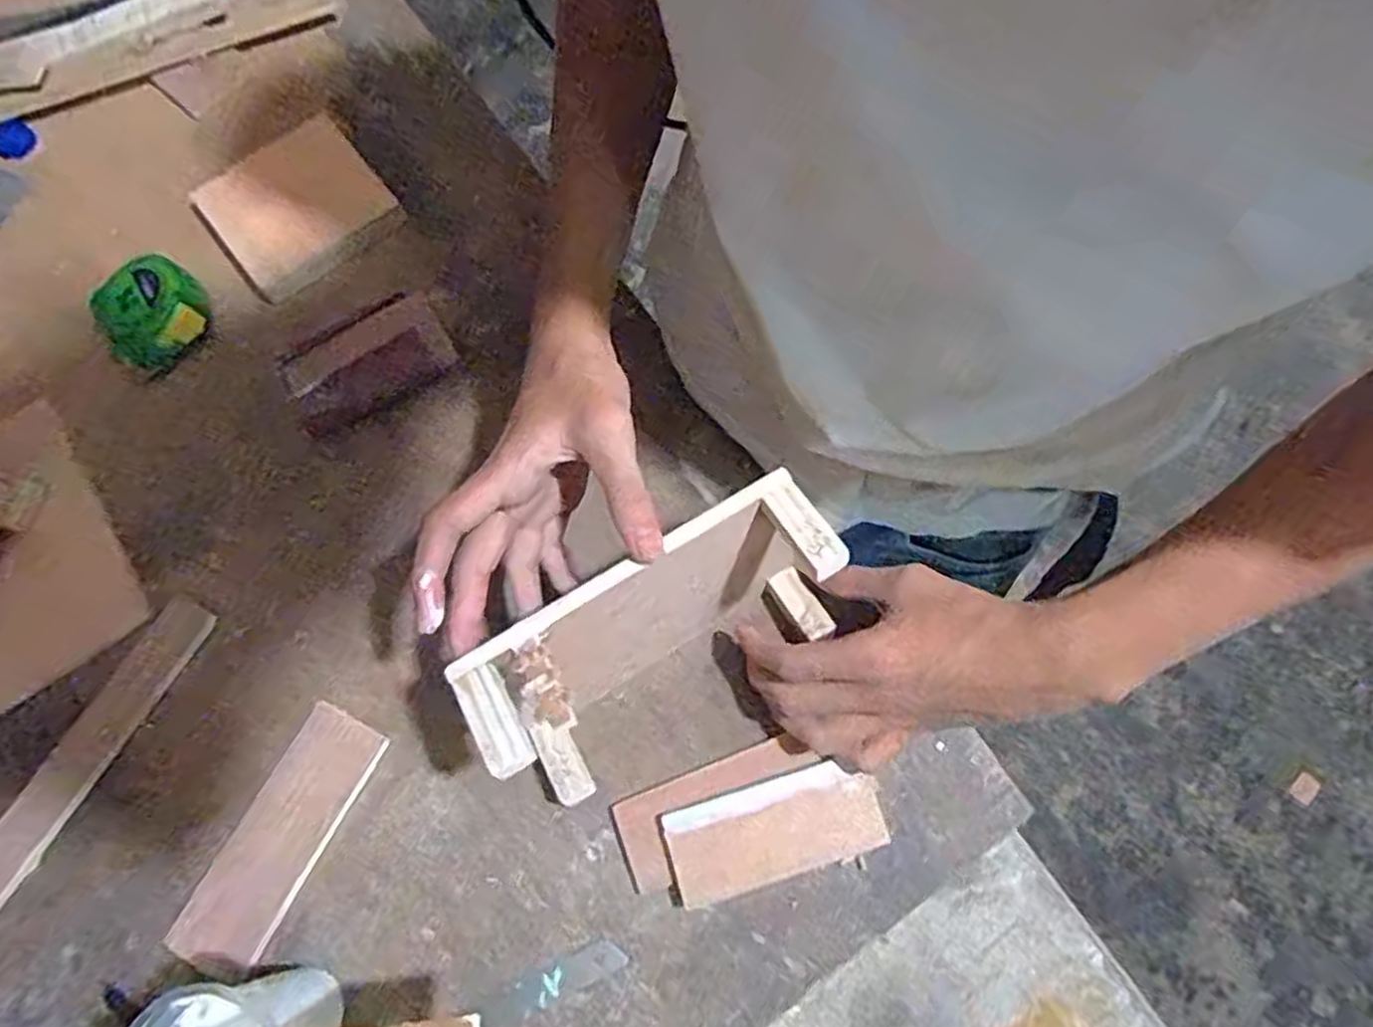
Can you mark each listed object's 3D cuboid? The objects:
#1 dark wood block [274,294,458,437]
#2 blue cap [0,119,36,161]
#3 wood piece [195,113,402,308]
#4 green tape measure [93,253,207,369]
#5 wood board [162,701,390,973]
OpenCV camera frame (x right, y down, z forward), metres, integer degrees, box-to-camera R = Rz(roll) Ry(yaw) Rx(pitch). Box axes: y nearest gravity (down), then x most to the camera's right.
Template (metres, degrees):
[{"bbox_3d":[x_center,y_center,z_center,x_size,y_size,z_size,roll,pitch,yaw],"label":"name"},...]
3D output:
[{"bbox_3d":[-0.217,-0.103,0.510,0.109,0.013,0.066,-34,76,-8],"label":"dark wood block"},{"bbox_3d":[-0.537,-0.297,0.596,0.030,0.011,0.031,0,74,1],"label":"blue cap"},{"bbox_3d":[-0.287,-0.226,0.552,0.117,0.018,0.125,-39,77,-10],"label":"wood piece"},{"bbox_3d":[-0.370,-0.139,0.518,0.059,0.035,0.070,35,77,10],"label":"green tape measure"},{"bbox_3d":[-0.232,0.185,0.429,0.052,0.008,0.144,27,76,8],"label":"wood board"}]

